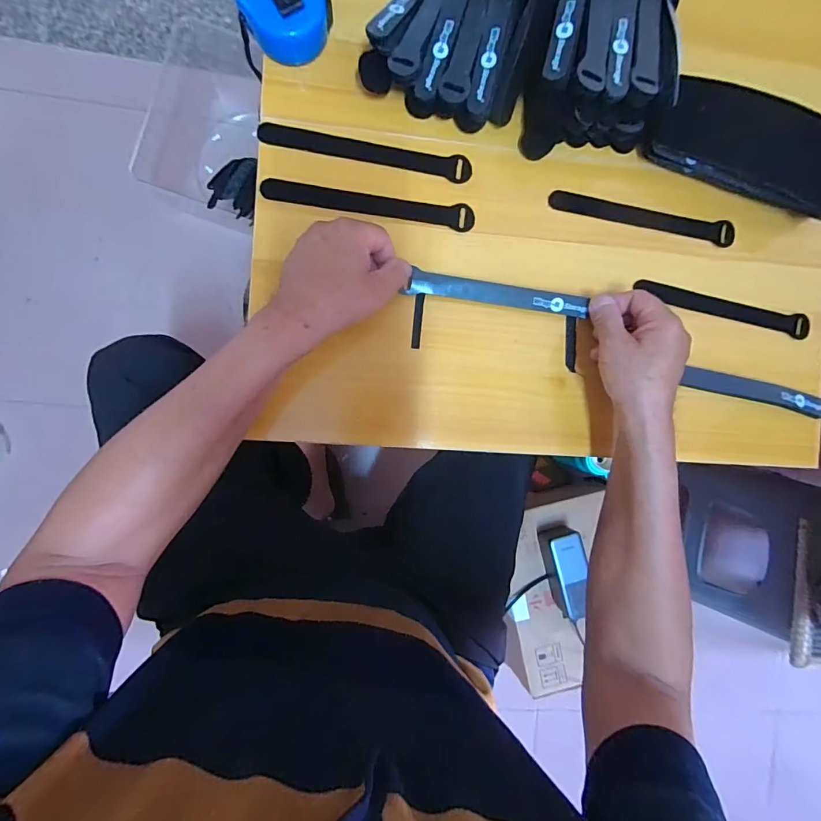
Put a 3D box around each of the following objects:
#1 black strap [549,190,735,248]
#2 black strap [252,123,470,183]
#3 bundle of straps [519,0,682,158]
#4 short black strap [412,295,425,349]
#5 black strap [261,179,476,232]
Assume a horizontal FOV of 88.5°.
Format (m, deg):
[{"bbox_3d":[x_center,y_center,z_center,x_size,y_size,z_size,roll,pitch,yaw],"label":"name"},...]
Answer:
[{"bbox_3d":[0.236,-0.194,0.427,0.195,0.008,0.023,7,90,-6],"label":"black strap"},{"bbox_3d":[-0.040,-0.246,0.402,0.197,0.008,0.024,8,90,-6],"label":"black strap"},{"bbox_3d":[0.171,-0.352,0.372,0.130,0.090,0.206,1,91,-6],"label":"bundle of straps"},{"bbox_3d":[0.007,-0.086,0.407,0.009,0.004,0.051,4,95,-13],"label":"short black strap"},{"bbox_3d":[-0.037,-0.195,0.402,0.196,0.011,0.024,5,91,-6],"label":"black strap"}]

